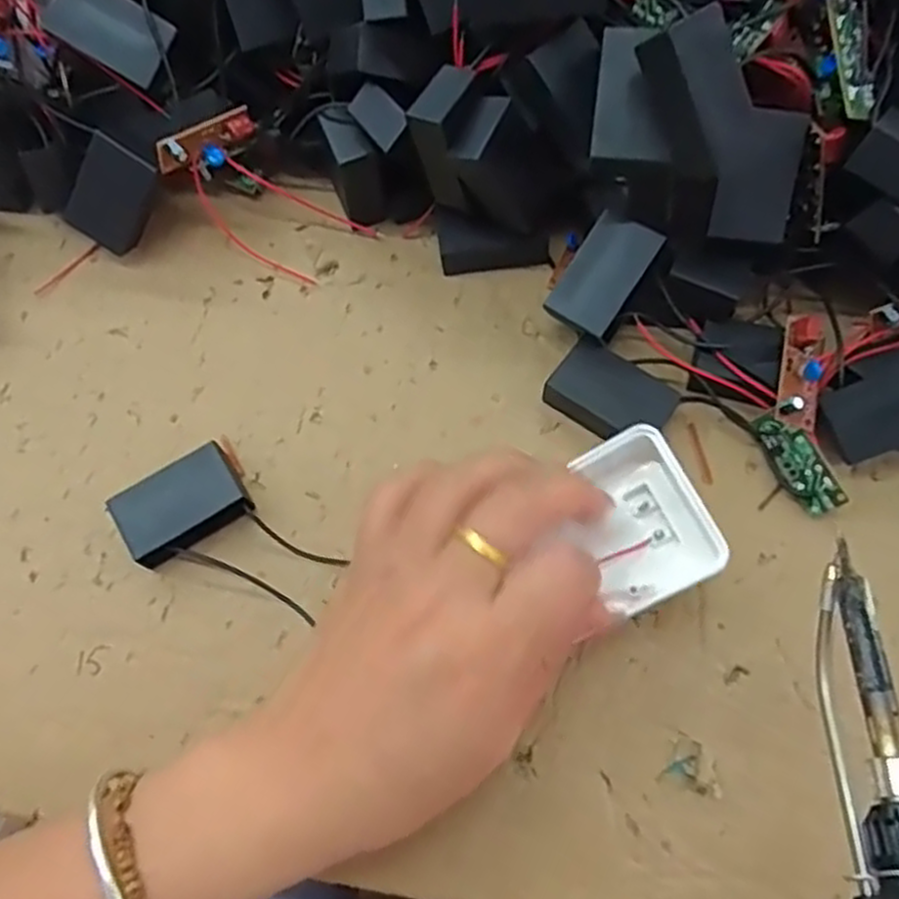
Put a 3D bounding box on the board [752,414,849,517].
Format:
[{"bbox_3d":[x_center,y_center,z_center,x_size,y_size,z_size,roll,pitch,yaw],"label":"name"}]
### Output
[{"bbox_3d":[0.136,0.006,0.297,0.004,0.020,0.043,-16,72,-48],"label":"board"}]

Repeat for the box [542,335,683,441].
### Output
[{"bbox_3d":[0.066,-0.021,0.312,0.048,0.017,0.031,31,73,14],"label":"box"}]

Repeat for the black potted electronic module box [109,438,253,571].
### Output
[{"bbox_3d":[-0.105,0.022,0.300,0.047,0.020,0.029,-31,70,-10],"label":"black potted electronic module box"}]

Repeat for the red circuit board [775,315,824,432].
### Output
[{"bbox_3d":[0.136,-0.030,0.290,0.016,0.013,0.044,7,83,5],"label":"red circuit board"}]

